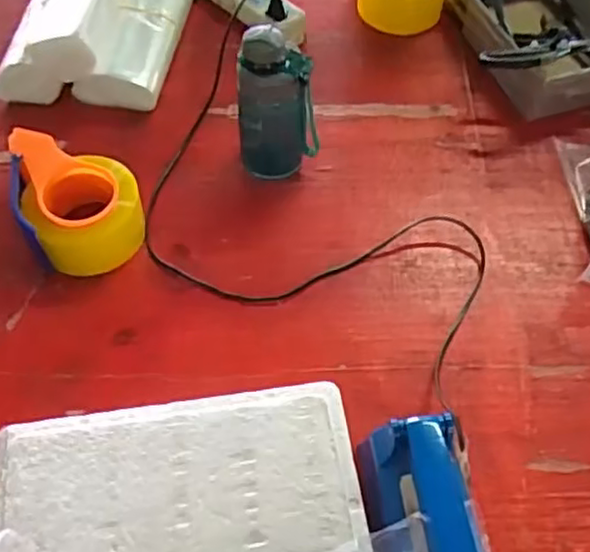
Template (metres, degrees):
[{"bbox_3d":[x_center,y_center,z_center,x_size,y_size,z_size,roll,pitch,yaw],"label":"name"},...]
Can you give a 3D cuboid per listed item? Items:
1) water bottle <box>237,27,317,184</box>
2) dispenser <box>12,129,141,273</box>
[{"bbox_3d":[-0.019,-0.180,0.740,0.085,0.168,0.061,-17,59,-12],"label":"water bottle"},{"bbox_3d":[-0.226,-0.080,0.724,0.123,0.077,0.146,-12,59,-10],"label":"dispenser"}]

